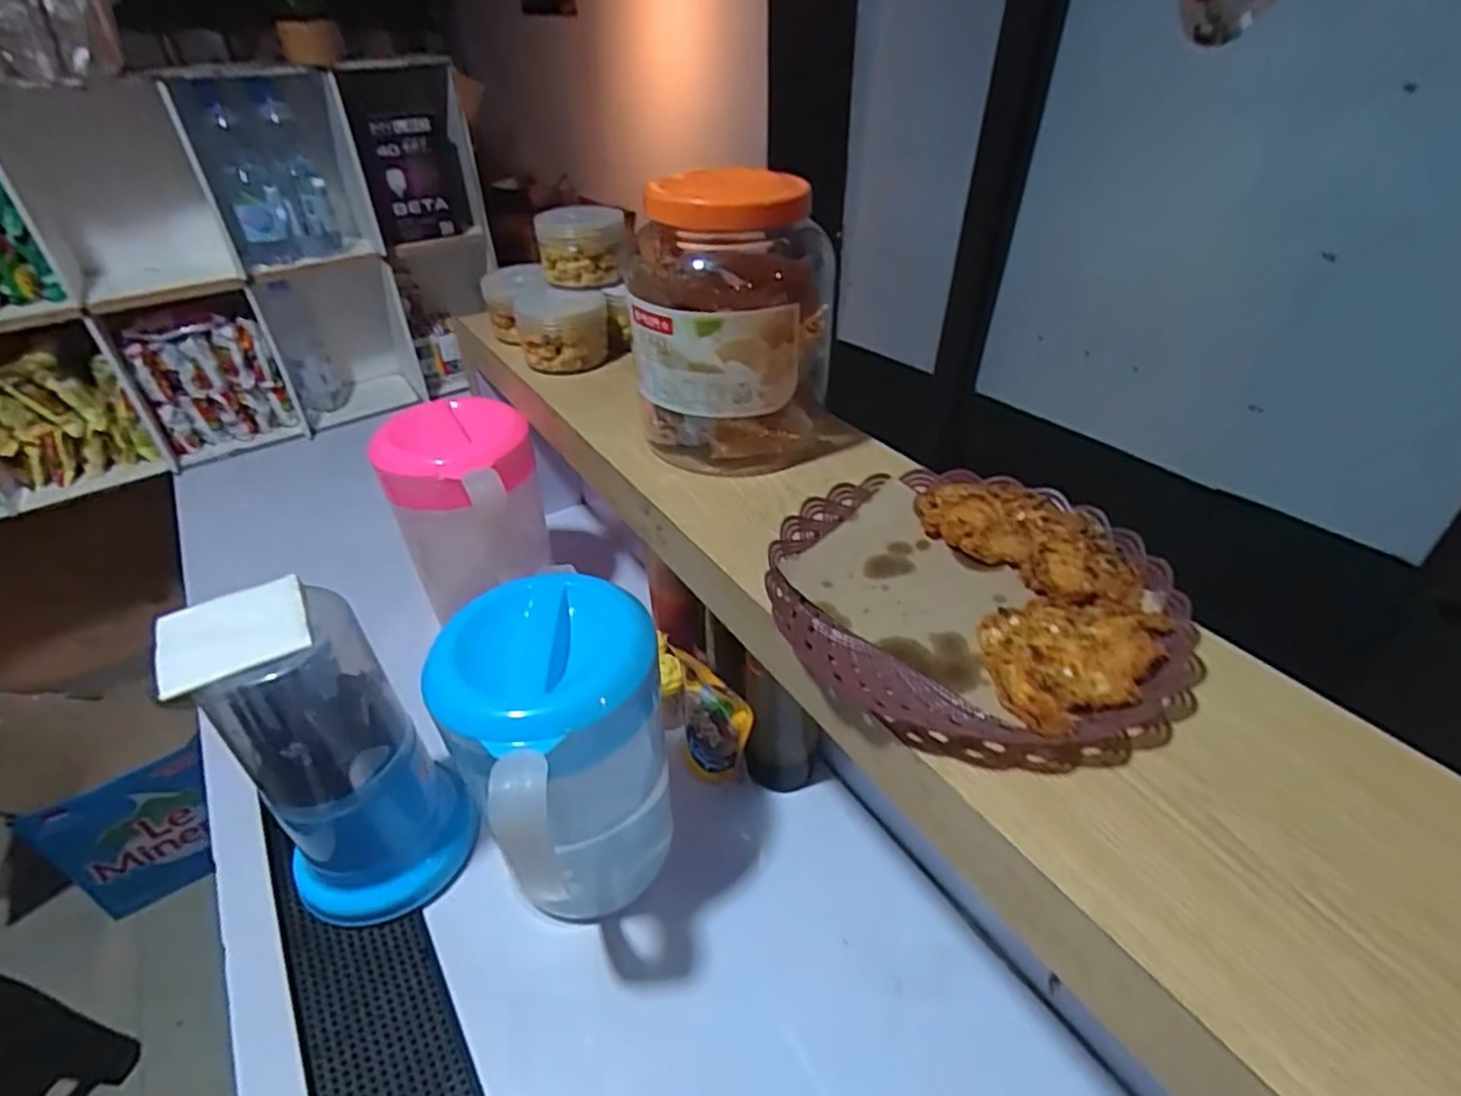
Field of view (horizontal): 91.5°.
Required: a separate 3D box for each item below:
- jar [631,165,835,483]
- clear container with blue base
[{"bbox_3d":[0.003,-0.173,0.551,0.143,0.193,0.140,-1,38,1],"label":"jar"},{"bbox_3d":[-0.302,0.159,0.543,0.128,0.264,0.132,28,47,33],"label":"clear container with blue base"}]

